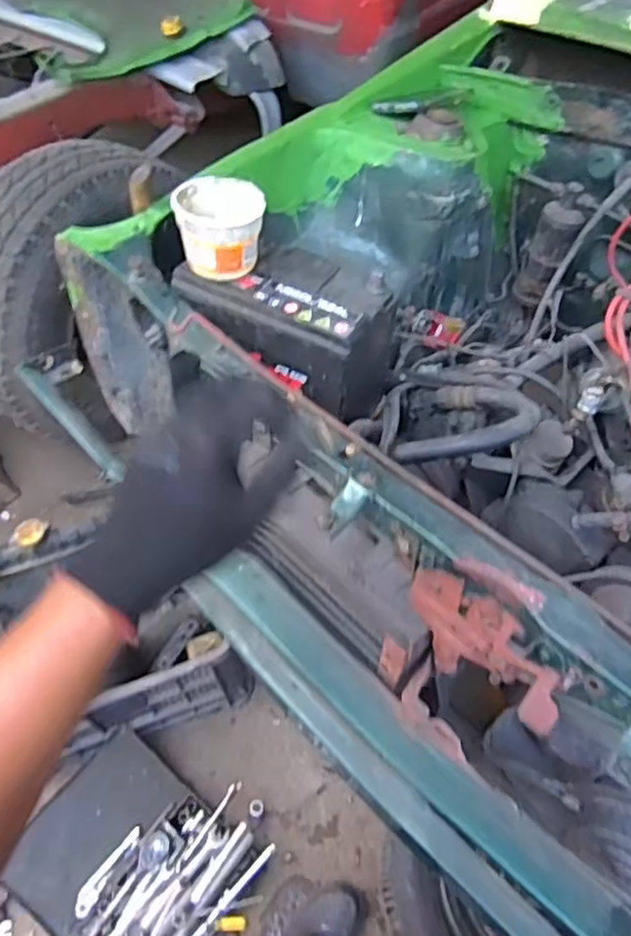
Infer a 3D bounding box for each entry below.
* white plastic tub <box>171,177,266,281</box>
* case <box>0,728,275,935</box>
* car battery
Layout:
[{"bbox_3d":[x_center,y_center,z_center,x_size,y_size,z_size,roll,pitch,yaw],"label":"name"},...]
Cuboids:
[{"bbox_3d":[-0.100,-0.257,0.740,0.092,0.085,0.086,-2,53,2],"label":"white plastic tub"},{"bbox_3d":[-0.340,0.748,1.287,0.393,0.098,0.377,29,60,23],"label":"case"},{"bbox_3d":[-0.036,-0.164,0.818,0.238,0.160,0.142,26,59,21],"label":"car battery"}]

